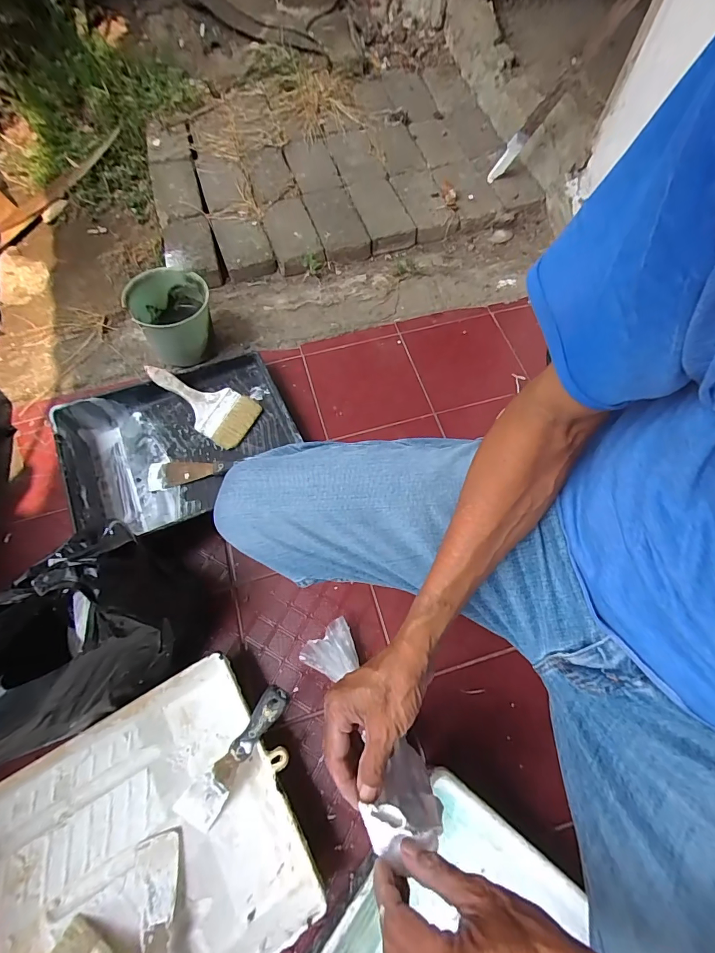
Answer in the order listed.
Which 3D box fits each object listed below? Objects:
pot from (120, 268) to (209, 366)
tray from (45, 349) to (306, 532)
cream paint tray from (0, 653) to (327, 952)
[{"bbox_3d":[-0.331,-0.285,0.759,0.133,0.143,0.131,0,61,0],"label":"pot"},{"bbox_3d":[-0.289,-0.059,0.676,0.351,0.067,0.256,-22,63,-11],"label":"tray"},{"bbox_3d":[-0.246,0.432,0.466,0.349,0.091,0.289,-28,65,-14],"label":"cream paint tray"}]

